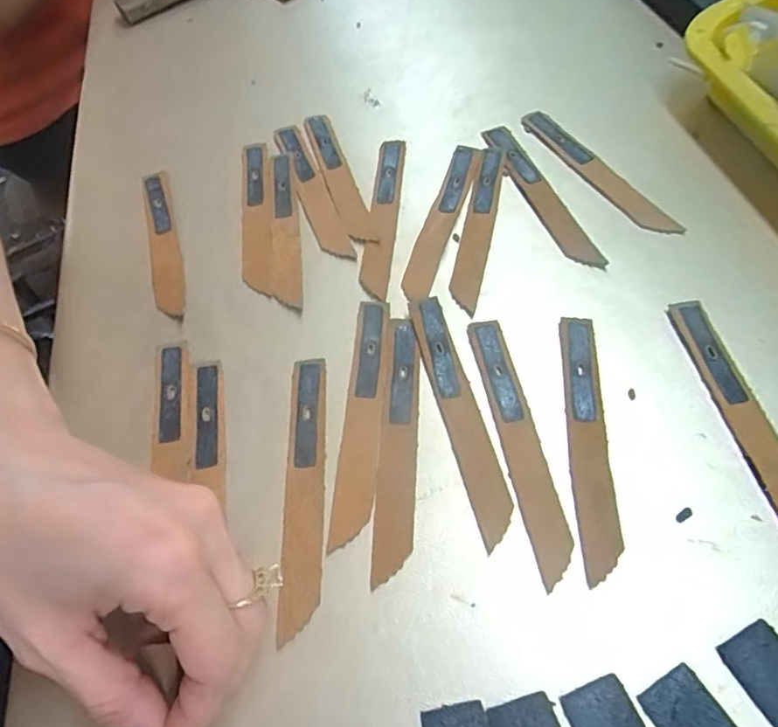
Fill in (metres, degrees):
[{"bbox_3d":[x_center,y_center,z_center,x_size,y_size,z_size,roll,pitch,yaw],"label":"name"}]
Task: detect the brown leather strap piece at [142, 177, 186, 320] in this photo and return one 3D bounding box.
[{"bbox_3d":[-0.135,-0.074,0.327,0.020,0.004,0.117,-18,59,-7],"label":"brown leather strap piece"}]

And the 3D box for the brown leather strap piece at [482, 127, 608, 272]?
[{"bbox_3d":[0.089,-0.102,0.324,0.019,0.004,0.125,-19,59,-7],"label":"brown leather strap piece"}]

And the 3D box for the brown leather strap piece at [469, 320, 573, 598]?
[{"bbox_3d":[0.059,0.033,0.247,0.018,0.004,0.124,-10,58,-2],"label":"brown leather strap piece"}]

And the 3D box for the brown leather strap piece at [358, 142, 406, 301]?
[{"bbox_3d":[-0.003,-0.089,0.326,0.017,0.006,0.124,3,59,6],"label":"brown leather strap piece"}]

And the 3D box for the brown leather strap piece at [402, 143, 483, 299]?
[{"bbox_3d":[0.031,-0.084,0.317,0.016,0.004,0.119,19,64,5],"label":"brown leather strap piece"}]

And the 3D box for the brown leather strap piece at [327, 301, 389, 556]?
[{"bbox_3d":[-0.012,0.022,0.260,0.016,0.004,0.125,2,59,6],"label":"brown leather strap piece"}]

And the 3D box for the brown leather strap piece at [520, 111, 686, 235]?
[{"bbox_3d":[0.125,-0.116,0.330,0.018,0.004,0.124,-33,64,-6],"label":"brown leather strap piece"}]

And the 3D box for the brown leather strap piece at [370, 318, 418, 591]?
[{"bbox_3d":[0.005,0.034,0.253,0.017,0.005,0.126,1,59,5],"label":"brown leather strap piece"}]

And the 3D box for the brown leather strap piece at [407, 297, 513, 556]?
[{"bbox_3d":[0.033,0.021,0.256,0.017,0.008,0.124,-14,59,-4],"label":"brown leather strap piece"}]

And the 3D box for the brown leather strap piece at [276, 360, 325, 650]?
[{"bbox_3d":[-0.038,0.053,0.243,0.017,0.004,0.124,-4,58,2],"label":"brown leather strap piece"}]

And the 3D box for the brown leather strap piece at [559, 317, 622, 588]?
[{"bbox_3d":[0.089,0.031,0.246,0.015,0.004,0.123,2,59,5],"label":"brown leather strap piece"}]

